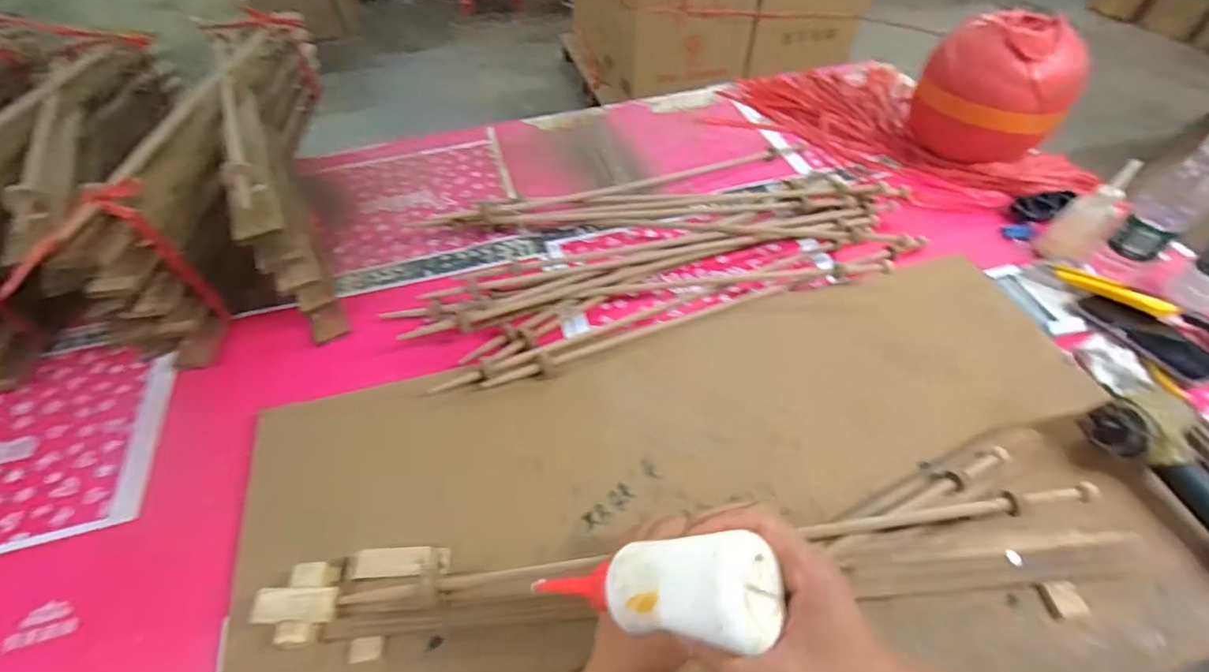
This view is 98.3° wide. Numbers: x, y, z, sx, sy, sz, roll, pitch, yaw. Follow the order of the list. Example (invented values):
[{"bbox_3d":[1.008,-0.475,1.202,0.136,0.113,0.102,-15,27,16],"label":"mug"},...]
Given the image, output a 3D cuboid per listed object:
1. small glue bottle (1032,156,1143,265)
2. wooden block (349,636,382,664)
[{"bbox_3d":[0.687,-0.171,0.742,0.063,0.125,0.046,35,59,25],"label":"small glue bottle"},{"bbox_3d":[-0.219,0.288,0.480,0.025,0.011,0.020,-6,51,-5],"label":"wooden block"}]

